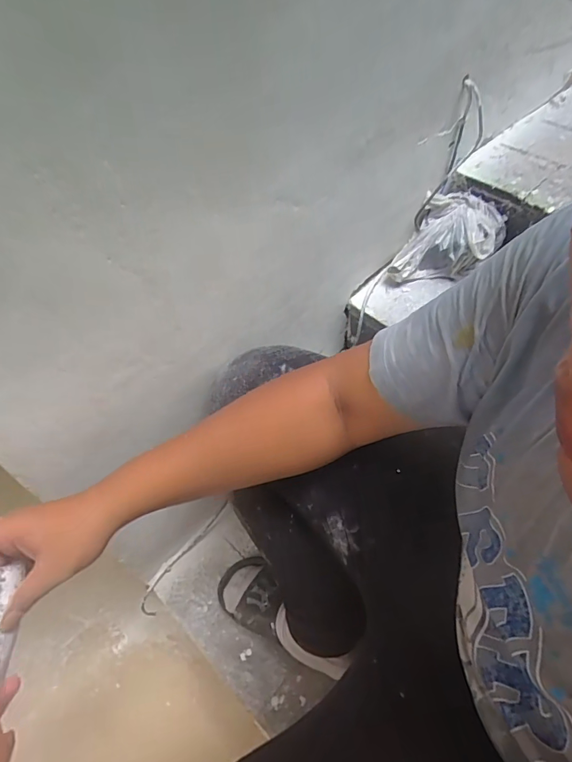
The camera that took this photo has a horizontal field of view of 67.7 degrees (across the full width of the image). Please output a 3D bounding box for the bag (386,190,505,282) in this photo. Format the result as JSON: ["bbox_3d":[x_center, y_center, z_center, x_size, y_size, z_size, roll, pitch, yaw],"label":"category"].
[{"bbox_3d":[0.301,-0.250,0.780,0.141,0.100,0.204,29,58,20],"label":"bag"}]

